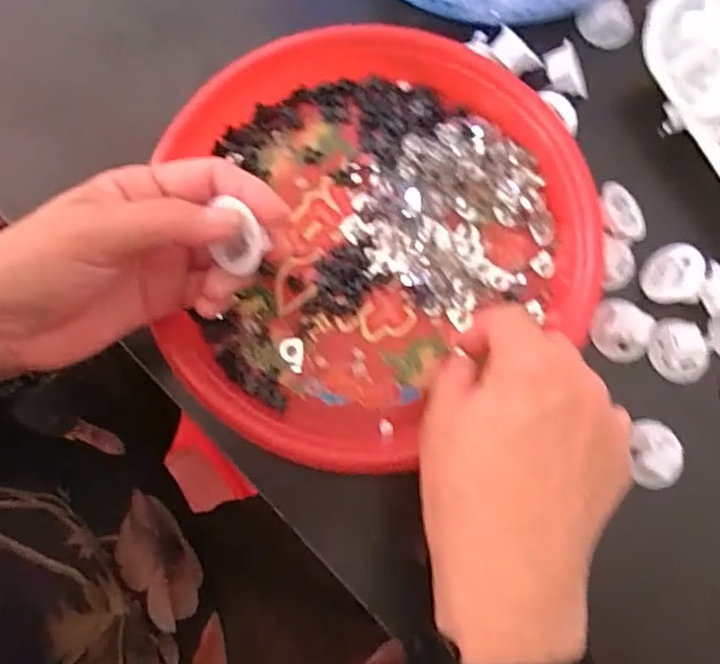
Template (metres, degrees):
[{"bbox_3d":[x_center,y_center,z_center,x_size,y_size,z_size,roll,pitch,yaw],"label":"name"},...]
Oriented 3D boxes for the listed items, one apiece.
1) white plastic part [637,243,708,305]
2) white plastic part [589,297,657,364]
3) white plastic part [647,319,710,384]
[{"bbox_3d":[0.173,-0.032,0.342,0.031,0.017,0.030,-30,82,-6],"label":"white plastic part"},{"bbox_3d":[0.145,-0.002,0.342,0.031,0.014,0.032,0,79,-1],"label":"white plastic part"},{"bbox_3d":[0.175,0.011,0.340,0.028,0.015,0.035,-20,81,-5],"label":"white plastic part"}]

